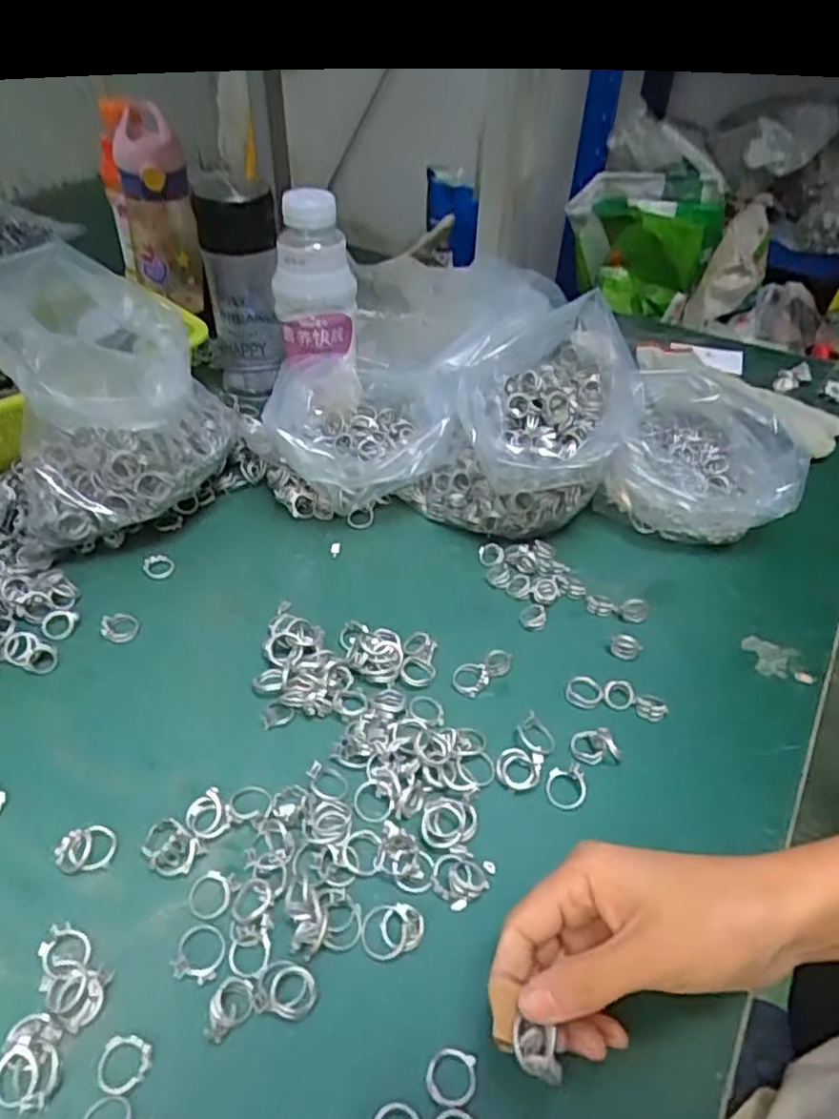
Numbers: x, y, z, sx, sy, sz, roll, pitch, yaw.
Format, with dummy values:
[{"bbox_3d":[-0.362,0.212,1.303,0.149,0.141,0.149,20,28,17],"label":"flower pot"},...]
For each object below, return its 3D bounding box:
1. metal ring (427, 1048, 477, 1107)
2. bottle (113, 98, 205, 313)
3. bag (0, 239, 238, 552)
[{"bbox_3d":[0.013,0.210,0.289,0.020,0.004,0.019,1,42,-1],"label":"metal ring"},{"bbox_3d":[-0.274,-0.359,0.754,0.074,0.177,0.065,-14,45,-17],"label":"bottle"},{"bbox_3d":[-0.214,-0.107,0.509,0.151,0.171,0.141,-11,44,-16],"label":"bag"}]

